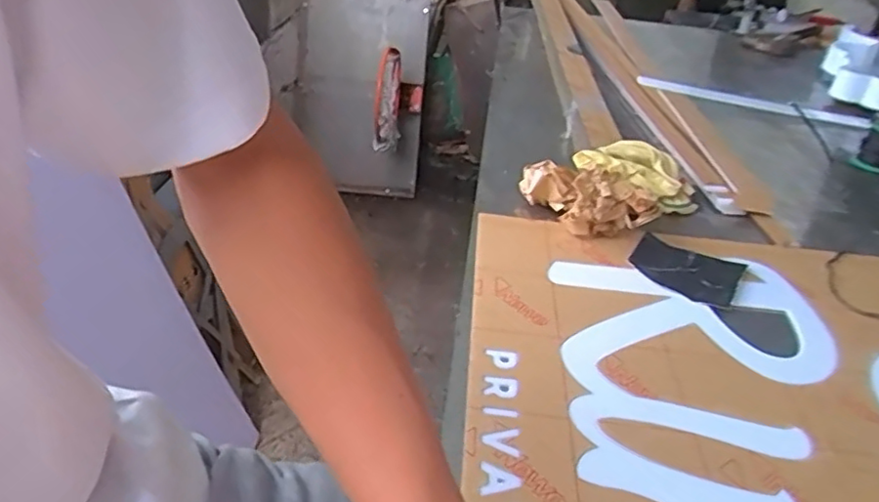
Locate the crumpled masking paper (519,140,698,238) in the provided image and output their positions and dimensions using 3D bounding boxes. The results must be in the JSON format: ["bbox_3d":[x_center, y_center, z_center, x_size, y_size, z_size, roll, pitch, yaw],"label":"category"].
[{"bbox_3d":[0.218,-0.091,0.816,0.182,0.074,0.212,26,38,29],"label":"crumpled masking paper"}]

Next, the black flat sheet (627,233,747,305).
[{"bbox_3d":[0.274,0.018,0.710,0.112,0.018,0.104,25,37,24],"label":"black flat sheet"}]

